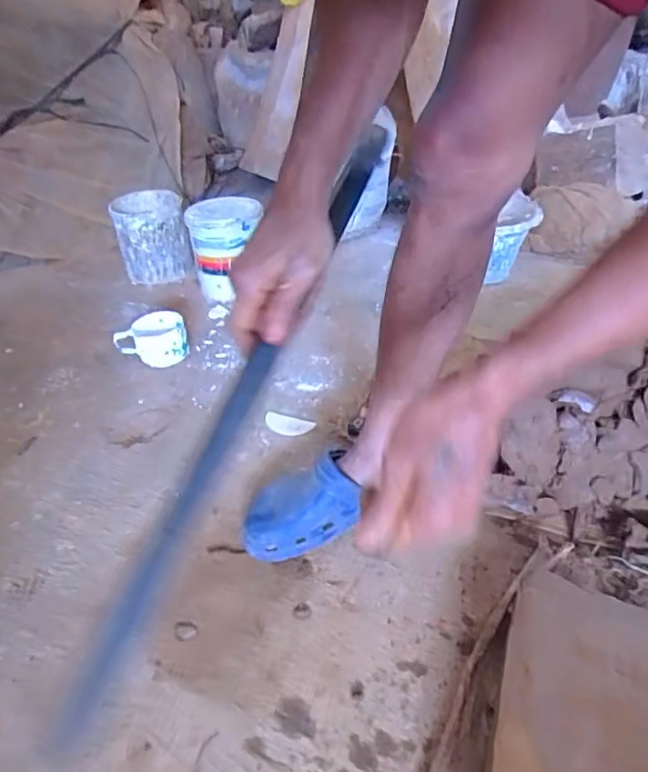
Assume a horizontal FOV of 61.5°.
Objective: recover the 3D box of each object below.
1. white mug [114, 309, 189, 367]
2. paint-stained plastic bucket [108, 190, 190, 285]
[{"bbox_3d":[-0.343,-0.091,1.090,0.135,0.082,0.114,-16,40,-15],"label":"white mug"},{"bbox_3d":[-0.443,-0.390,1.407,0.165,0.184,0.180,-11,38,-11],"label":"paint-stained plastic bucket"}]

